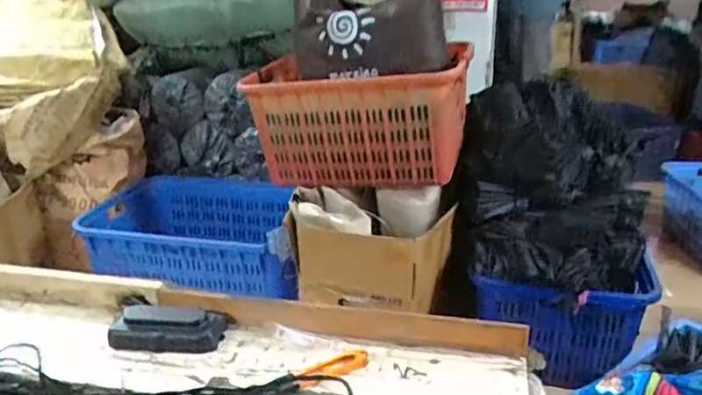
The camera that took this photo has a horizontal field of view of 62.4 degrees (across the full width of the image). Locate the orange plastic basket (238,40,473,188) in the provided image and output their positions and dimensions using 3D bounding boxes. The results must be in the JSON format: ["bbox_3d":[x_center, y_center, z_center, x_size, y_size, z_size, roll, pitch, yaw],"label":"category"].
[{"bbox_3d":[0.018,-0.208,1.593,0.579,0.314,0.301,4,23,11],"label":"orange plastic basket"}]

